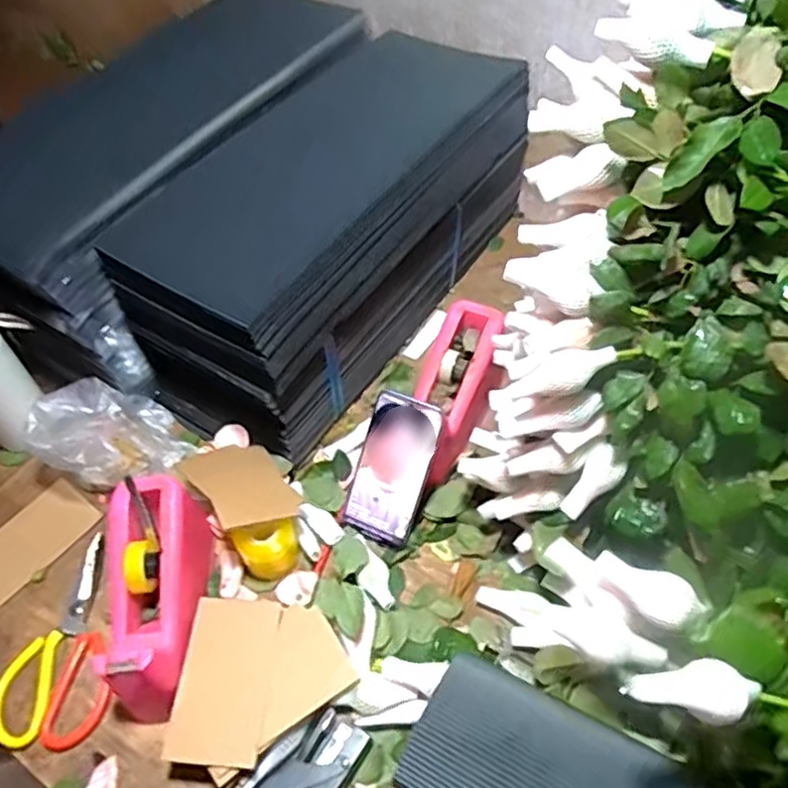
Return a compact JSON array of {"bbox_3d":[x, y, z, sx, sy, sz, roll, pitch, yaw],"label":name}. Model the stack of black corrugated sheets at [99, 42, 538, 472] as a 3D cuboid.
[{"bbox_3d":[-0.056,-0.226,0.857,0.247,0.215,0.589,27,58,21],"label":"stack of black corrugated sheets"}]

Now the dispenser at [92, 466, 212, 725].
[{"bbox_3d":[-0.222,0.184,0.624,0.079,0.107,0.211,-5,66,-1],"label":"dispenser"}]

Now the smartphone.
[{"bbox_3d":[-0.001,0.077,0.694,0.073,0.154,0.013,20,12,11],"label":"smartphone"}]

